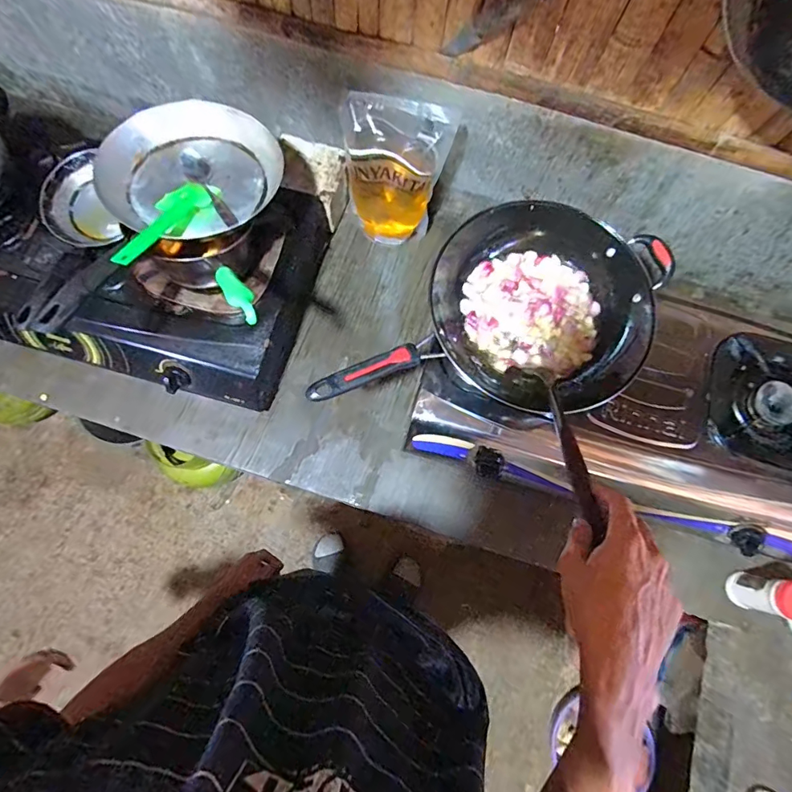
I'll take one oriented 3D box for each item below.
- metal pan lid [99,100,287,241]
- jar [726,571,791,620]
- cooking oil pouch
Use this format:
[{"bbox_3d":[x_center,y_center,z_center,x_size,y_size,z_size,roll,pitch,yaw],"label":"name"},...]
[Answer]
[{"bbox_3d":[-0.283,-0.313,0.640,0.221,0.058,0.208,20,76,4],"label":"metal pan lid"},{"bbox_3d":[0.574,0.303,0.687,0.047,0.113,0.055,24,76,5],"label":"jar"},{"bbox_3d":[-0.003,-0.363,0.763,0.162,0.269,0.076,21,76,4],"label":"cooking oil pouch"}]

